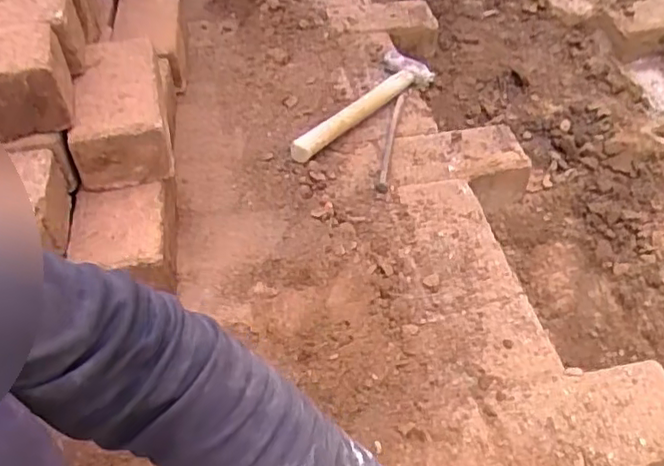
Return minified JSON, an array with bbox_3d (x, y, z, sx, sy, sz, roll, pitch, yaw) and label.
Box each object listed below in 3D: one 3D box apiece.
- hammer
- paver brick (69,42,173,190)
[{"bbox_3d":[0.044,-0.196,0.948,0.081,0.033,0.313,29,54,25],"label":"hammer"},{"bbox_3d":[-0.260,-0.153,0.756,0.104,0.075,0.220,-10,47,-8],"label":"paver brick"}]

